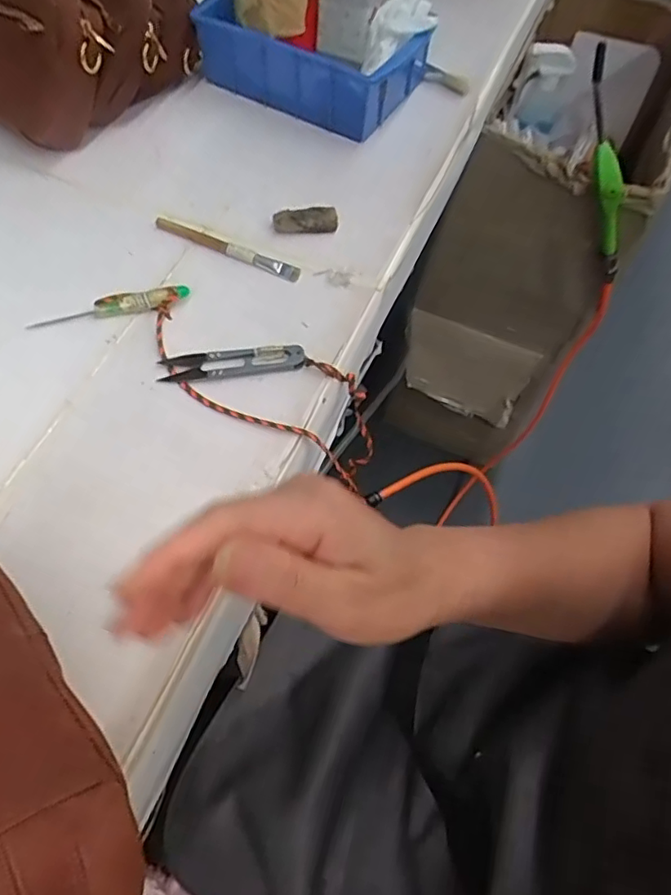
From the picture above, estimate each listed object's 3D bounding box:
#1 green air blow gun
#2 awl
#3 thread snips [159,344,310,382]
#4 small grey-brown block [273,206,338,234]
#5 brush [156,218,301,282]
[{"bbox_3d":[0.294,-0.294,0.646,0.024,0.260,0.039,8,57,33],"label":"green air blow gun"},{"bbox_3d":[-0.165,-0.103,0.443,0.114,0.017,0.011,-9,62,-8],"label":"awl"},{"bbox_3d":[-0.072,-0.060,0.425,0.100,0.013,0.023,-5,62,-6],"label":"thread snips"},{"bbox_3d":[-0.024,-0.188,0.495,0.052,0.013,0.017,-1,62,-3],"label":"small grey-brown block"},{"bbox_3d":[-0.085,-0.160,0.479,0.126,0.008,0.015,24,63,10],"label":"brush"}]

